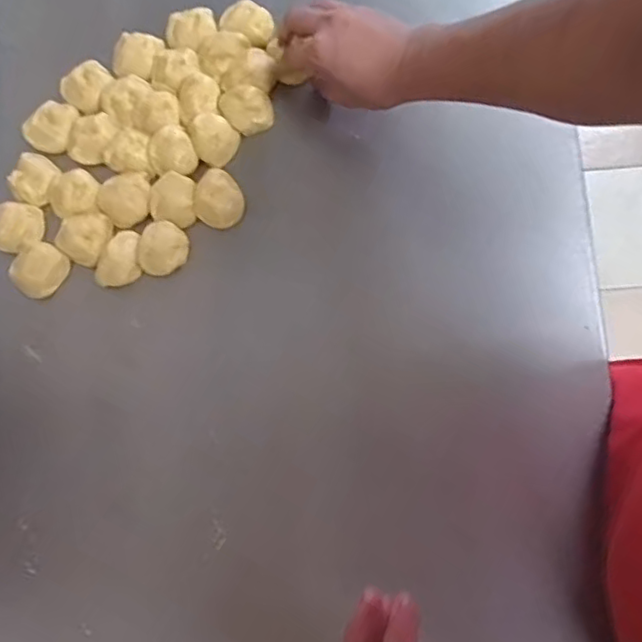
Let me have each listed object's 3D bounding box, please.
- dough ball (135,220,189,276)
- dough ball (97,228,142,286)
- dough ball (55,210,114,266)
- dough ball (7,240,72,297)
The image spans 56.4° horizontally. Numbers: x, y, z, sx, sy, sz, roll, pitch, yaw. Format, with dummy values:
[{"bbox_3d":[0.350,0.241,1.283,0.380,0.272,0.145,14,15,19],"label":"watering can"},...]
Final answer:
[{"bbox_3d":[-0.156,-0.071,0.581,0.051,0.026,0.043,-36,78,-4],"label":"dough ball"},{"bbox_3d":[-0.192,-0.060,0.585,0.039,0.026,0.058,23,81,8],"label":"dough ball"},{"bbox_3d":[-0.234,-0.085,0.593,0.046,0.019,0.052,28,82,9],"label":"dough ball"},{"bbox_3d":[-0.278,-0.051,0.586,0.047,0.017,0.053,39,83,10],"label":"dough ball"}]

